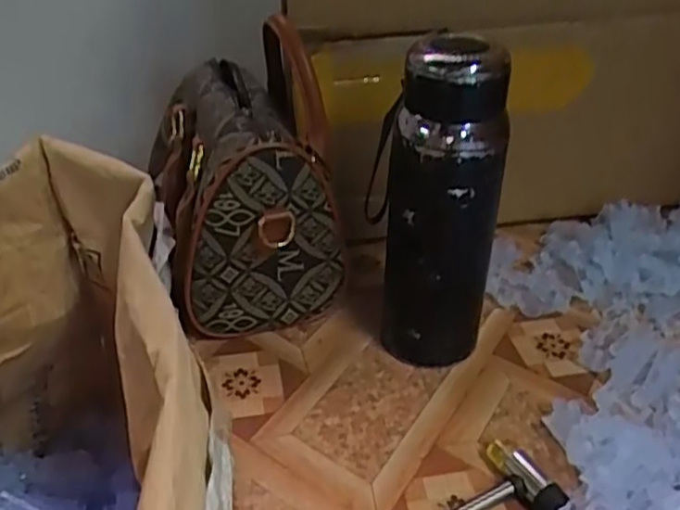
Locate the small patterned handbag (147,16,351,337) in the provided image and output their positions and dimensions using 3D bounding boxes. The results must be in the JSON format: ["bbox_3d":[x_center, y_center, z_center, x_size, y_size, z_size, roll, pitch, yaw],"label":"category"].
[{"bbox_3d":[-0.085,-0.065,0.597,0.132,0.175,0.238,-9,33,-15],"label":"small patterned handbag"}]

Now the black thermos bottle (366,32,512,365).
[{"bbox_3d":[0.062,-0.026,0.480,0.083,0.227,0.061,4,32,5],"label":"black thermos bottle"}]

